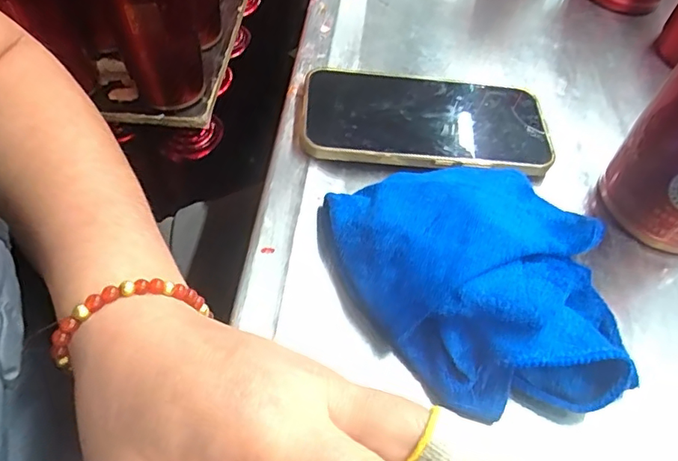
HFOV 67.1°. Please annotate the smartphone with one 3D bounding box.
[{"bbox_3d":[0.056,-0.072,0.331,0.157,0.010,0.082,7,55,2],"label":"smartphone"}]

